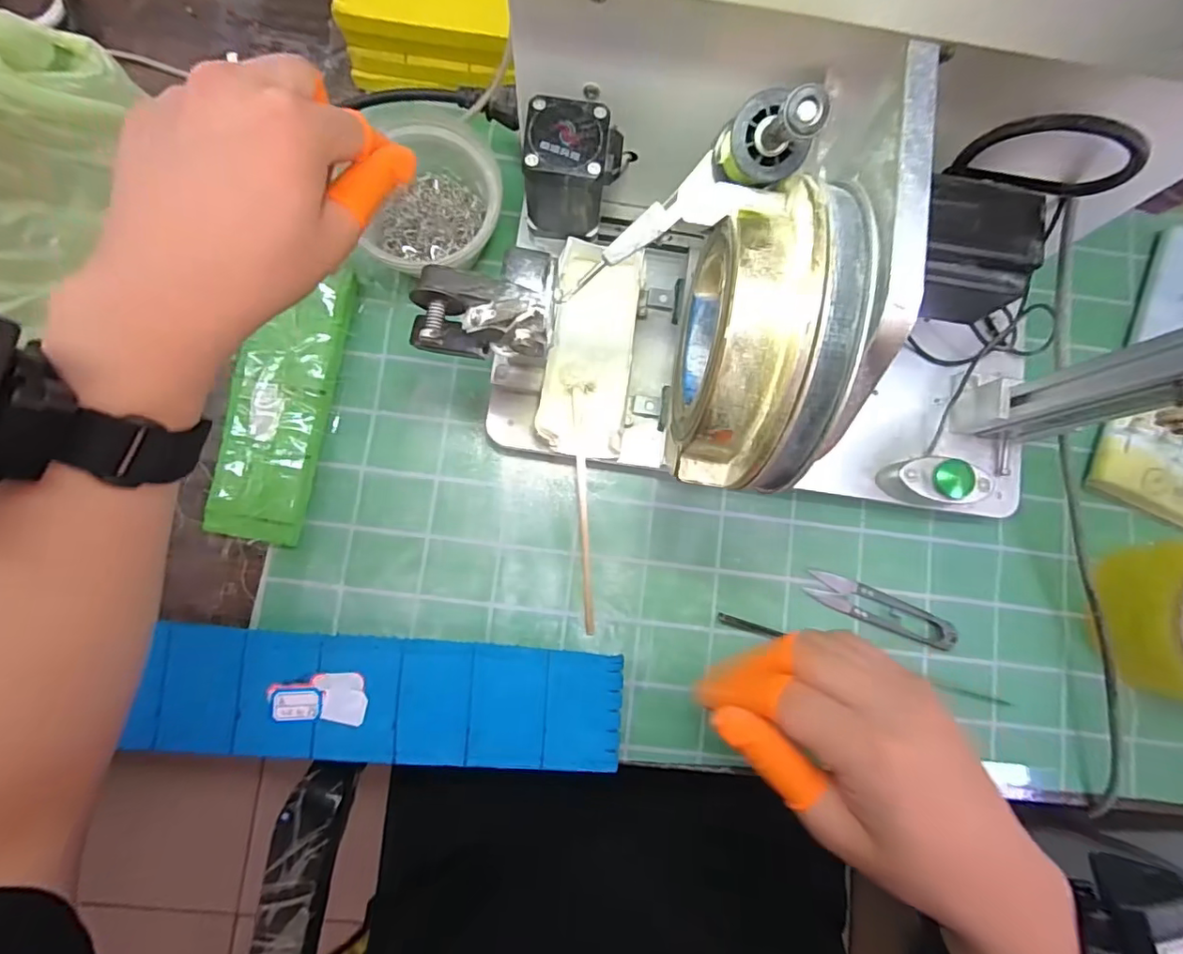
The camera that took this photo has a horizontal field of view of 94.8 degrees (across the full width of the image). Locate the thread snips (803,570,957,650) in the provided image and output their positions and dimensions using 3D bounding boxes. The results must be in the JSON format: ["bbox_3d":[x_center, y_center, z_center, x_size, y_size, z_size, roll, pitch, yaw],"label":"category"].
[{"bbox_3d":[0.191,0.087,0.358,0.098,0.008,0.022,21,83,0],"label":"thread snips"}]

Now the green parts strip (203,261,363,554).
[{"bbox_3d":[-0.195,-0.047,0.344,0.056,0.015,0.170,10,83,-1],"label":"green parts strip"}]

